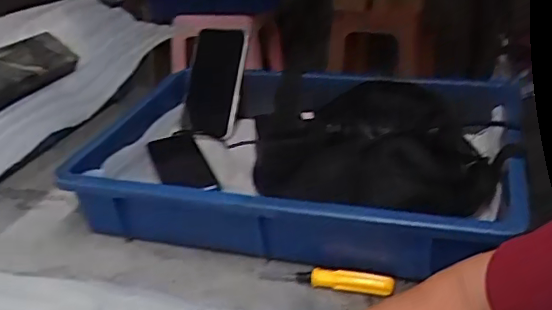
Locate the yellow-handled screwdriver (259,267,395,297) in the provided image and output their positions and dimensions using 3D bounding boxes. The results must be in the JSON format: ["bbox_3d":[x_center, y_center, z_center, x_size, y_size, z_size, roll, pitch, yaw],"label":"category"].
[{"bbox_3d":[0.043,0.106,0.499,0.114,0.016,0.016,4,31,14],"label":"yellow-handled screwdriver"}]

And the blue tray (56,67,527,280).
[{"bbox_3d":[0.025,0.004,0.616,0.403,0.083,0.273,6,31,17],"label":"blue tray"}]

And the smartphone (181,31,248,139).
[{"bbox_3d":[-0.077,-0.094,0.735,0.065,0.137,0.014,10,-2,-8],"label":"smartphone"}]

